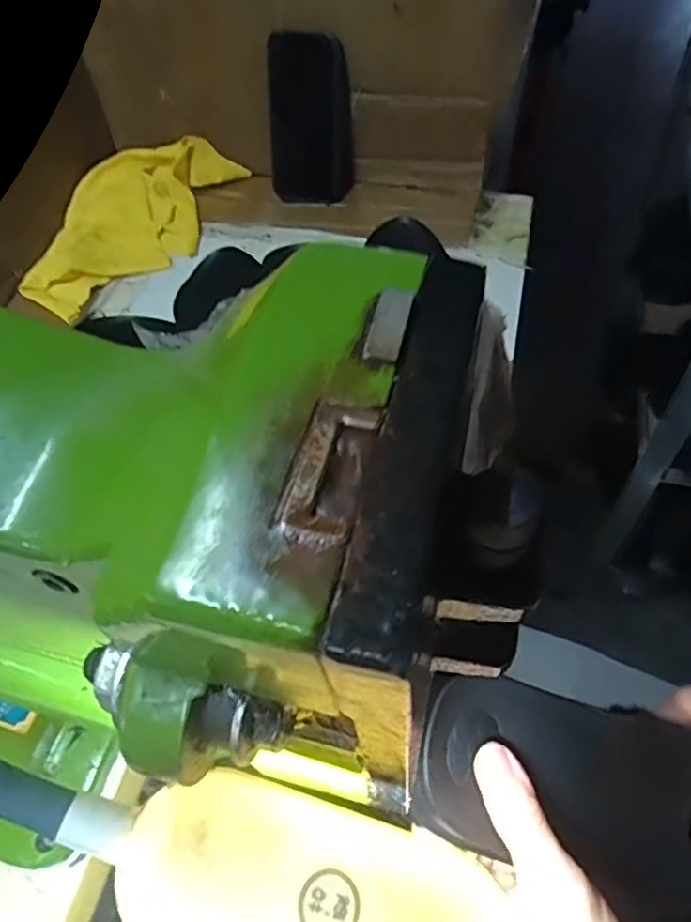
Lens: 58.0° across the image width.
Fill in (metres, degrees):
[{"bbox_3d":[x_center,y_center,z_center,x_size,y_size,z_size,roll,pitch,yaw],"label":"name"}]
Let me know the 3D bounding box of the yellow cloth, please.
[{"bbox_3d":[-0.263,-0.280,0.731,0.192,0.037,0.294,13,57,14],"label":"yellow cloth"}]

